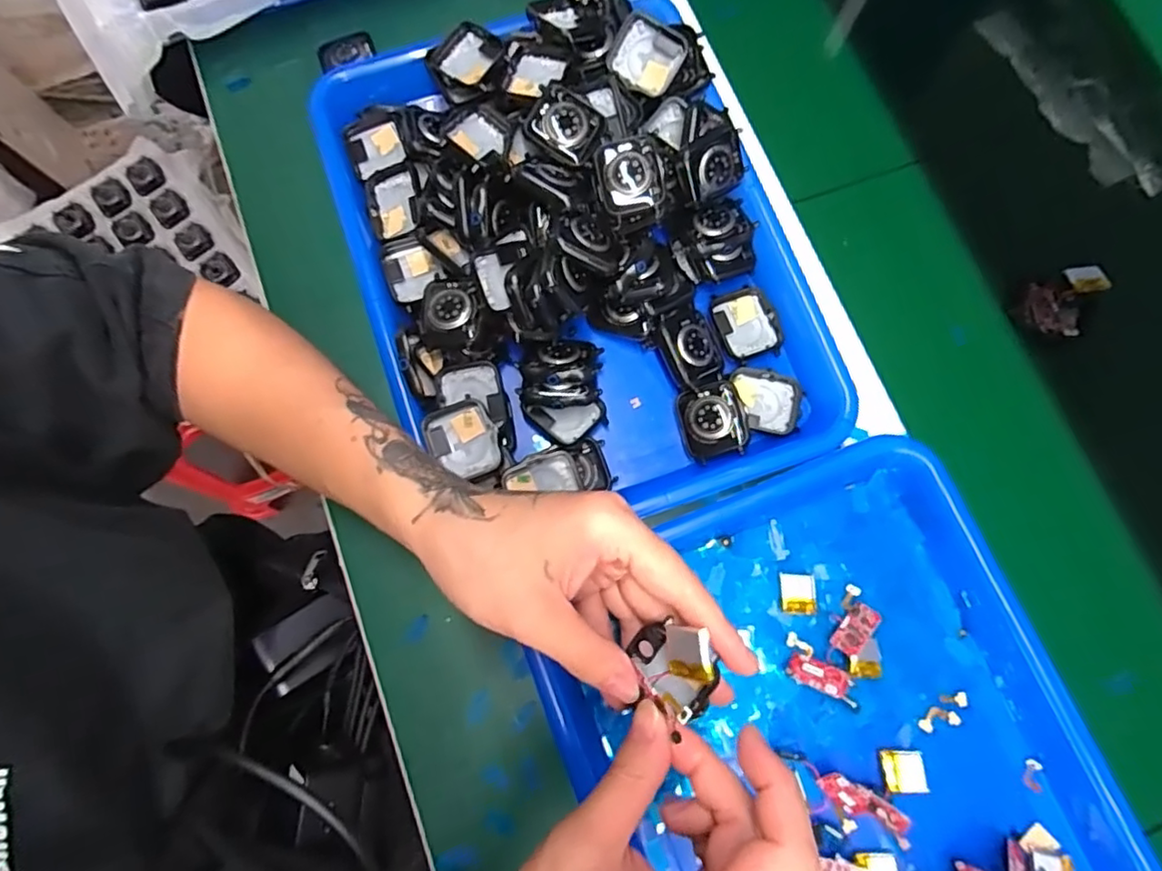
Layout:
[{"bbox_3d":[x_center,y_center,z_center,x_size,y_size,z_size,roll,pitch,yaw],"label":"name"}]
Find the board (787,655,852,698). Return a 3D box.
[{"bbox_3d":[0.126,0.127,0.323,0.031,0.006,0.013,17,78,29],"label":"board"}]

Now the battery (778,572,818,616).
[{"bbox_3d":[0.121,0.088,0.339,0.019,0.006,0.022,-1,79,0],"label":"battery"}]

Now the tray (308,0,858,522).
[{"bbox_3d":[-0.005,-0.113,0.361,0.249,0.056,0.324,-20,79,-4],"label":"tray"}]

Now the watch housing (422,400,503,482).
[{"bbox_3d":[-0.066,0.004,0.340,0.038,0.014,0.041,-18,79,-3],"label":"watch housing"}]

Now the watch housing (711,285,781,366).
[{"bbox_3d":[0.102,-0.068,0.374,0.036,0.010,0.044,-16,79,-3],"label":"watch housing"}]

